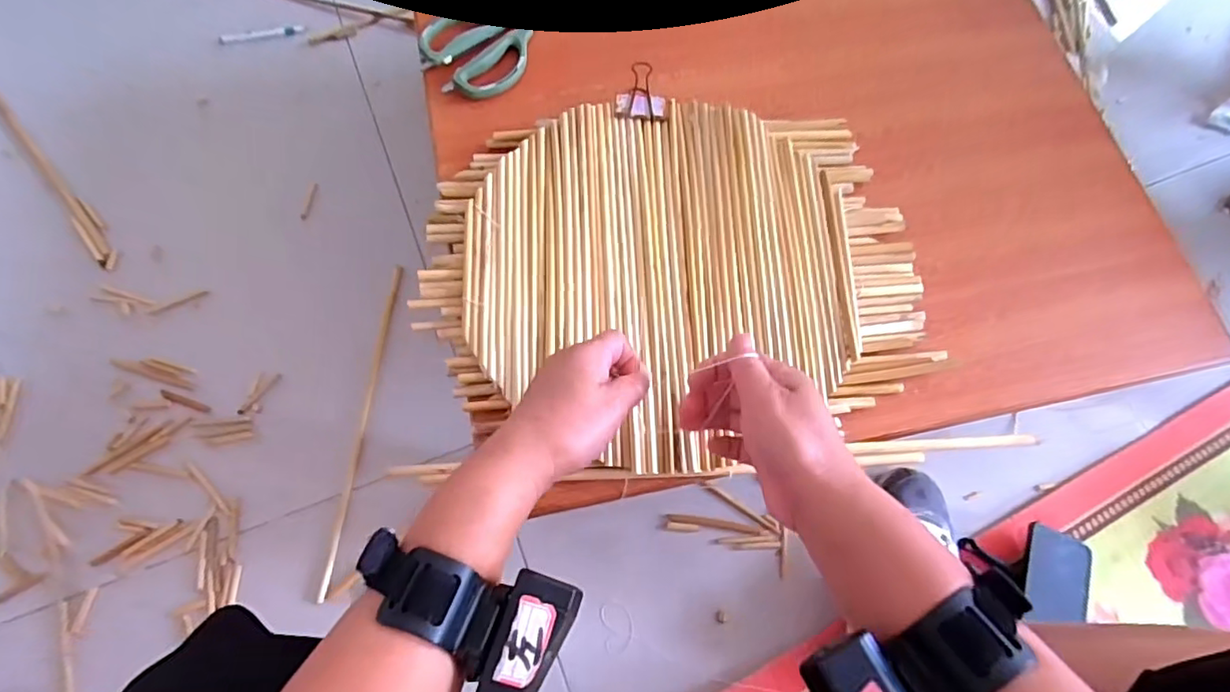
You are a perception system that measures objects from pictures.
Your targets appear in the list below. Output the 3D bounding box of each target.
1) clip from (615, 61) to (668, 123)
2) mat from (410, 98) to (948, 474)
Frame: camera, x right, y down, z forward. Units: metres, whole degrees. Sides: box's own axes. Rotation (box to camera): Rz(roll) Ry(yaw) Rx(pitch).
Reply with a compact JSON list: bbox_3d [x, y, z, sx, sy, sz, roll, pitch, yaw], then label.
[{"bbox_3d":[0.025,-0.242,0.563,0.050,0.029,0.060,-3,71,-5],"label":"clip"},{"bbox_3d":[0.052,-0.071,0.503,0.417,0.030,0.328,-10,71,-6],"label":"mat"}]

